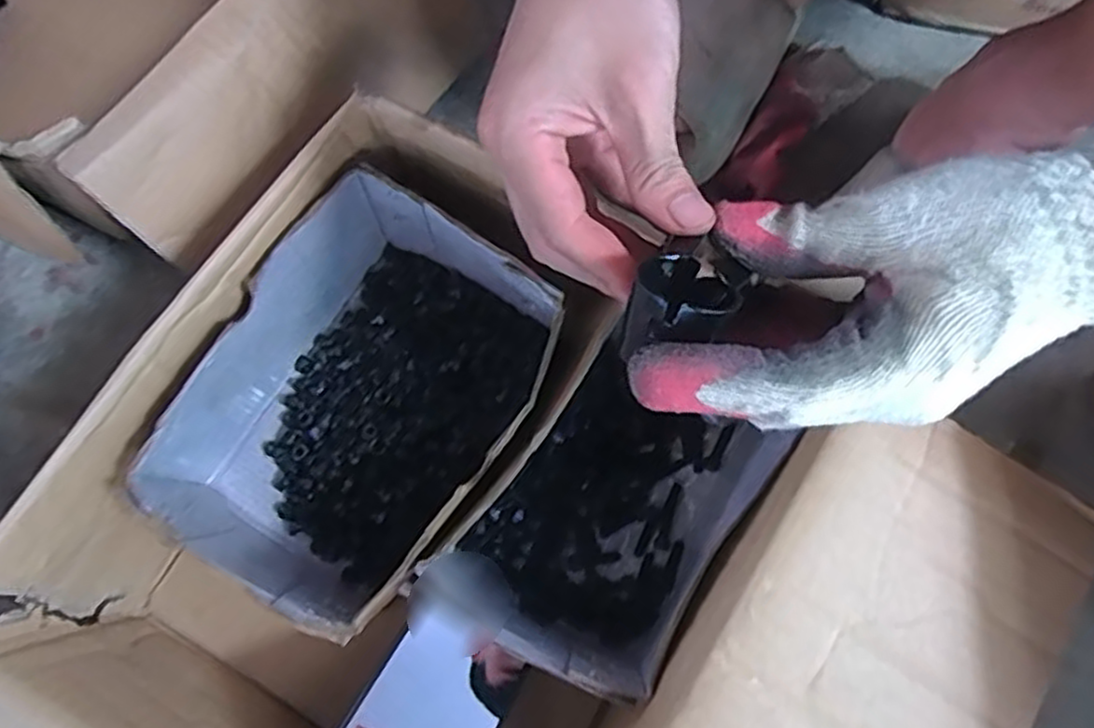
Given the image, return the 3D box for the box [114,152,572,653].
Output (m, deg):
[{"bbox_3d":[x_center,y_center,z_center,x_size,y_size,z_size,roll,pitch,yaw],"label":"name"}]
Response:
[{"bbox_3d":[-0.102,0.028,0.416,0.155,0.100,0.215,33,78,9],"label":"box"}]

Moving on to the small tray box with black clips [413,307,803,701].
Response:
[{"bbox_3d":[0.037,0.077,0.415,0.119,0.085,0.186,32,78,8],"label":"small tray box with black clips"}]

